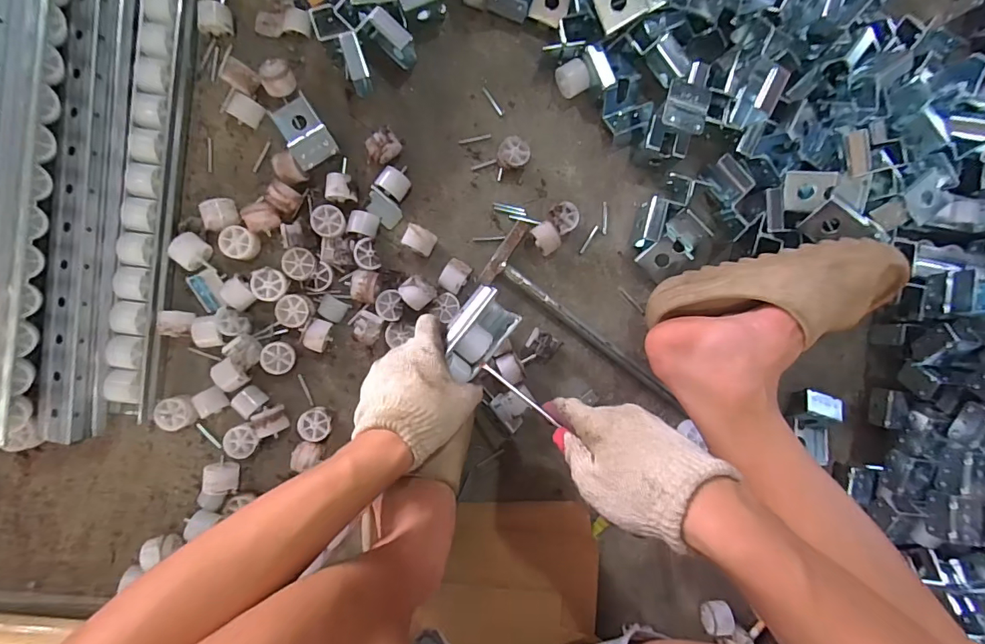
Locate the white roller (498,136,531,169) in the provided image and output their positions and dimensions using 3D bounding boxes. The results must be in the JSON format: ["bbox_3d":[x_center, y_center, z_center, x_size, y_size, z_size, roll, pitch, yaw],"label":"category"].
[{"bbox_3d":[0.024,-0.190,0.533,0.034,0.027,0.034,3,92,-4],"label":"white roller"}]

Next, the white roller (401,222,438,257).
[{"bbox_3d":[-0.081,-0.091,0.523,0.035,0.032,0.026,29,90,-5],"label":"white roller"}]

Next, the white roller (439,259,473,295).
[{"bbox_3d":[-0.042,-0.051,0.525,0.027,0.031,0.036,31,90,-5],"label":"white roller"}]

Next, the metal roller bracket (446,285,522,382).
[{"bbox_3d":[-0.016,0.011,0.468,0.054,0.053,0.085,39,89,-4],"label":"metal roller bracket"}]

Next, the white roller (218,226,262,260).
[{"bbox_3d":[-0.276,-0.086,0.510,0.034,0.024,0.034,0,92,-4],"label":"white roller"}]

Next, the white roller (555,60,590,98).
[{"bbox_3d":[0.092,-0.277,0.533,0.030,0.025,0.036,-28,94,-2],"label":"white roller"}]

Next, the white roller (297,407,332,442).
[{"bbox_3d":[-0.196,0.113,0.522,0.036,0.024,0.035,0,92,-4],"label":"white roller"}]

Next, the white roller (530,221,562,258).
[{"bbox_3d":[0.061,-0.095,0.533,0.028,0.029,0.035,-21,94,-3],"label":"white roller"}]

